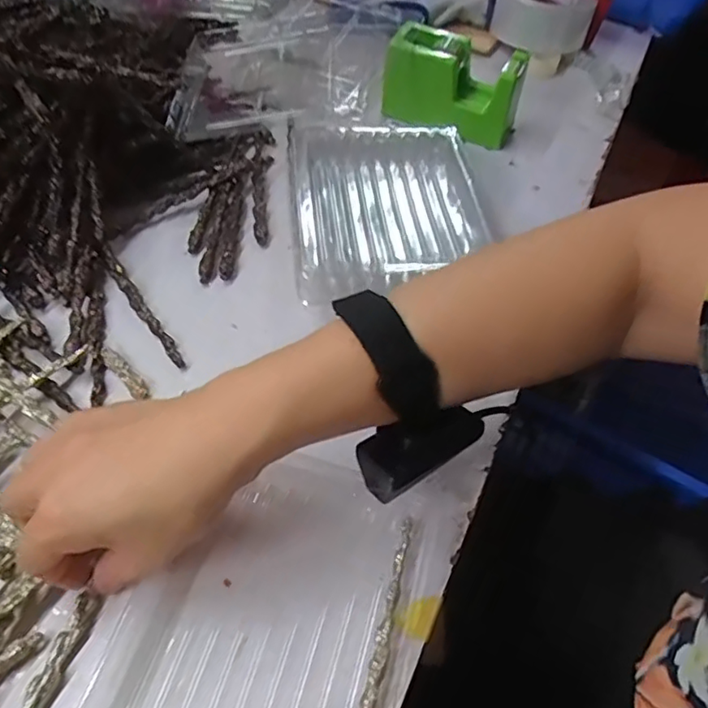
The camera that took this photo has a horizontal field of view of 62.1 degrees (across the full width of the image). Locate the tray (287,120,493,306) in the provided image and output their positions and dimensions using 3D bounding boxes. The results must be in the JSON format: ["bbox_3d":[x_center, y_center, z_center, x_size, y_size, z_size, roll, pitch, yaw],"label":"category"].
[{"bbox_3d":[0.026,-0.123,0.489,0.154,0.049,0.160,-5,53,-7],"label":"tray"}]

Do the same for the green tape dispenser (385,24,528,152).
[{"bbox_3d":[0.097,-0.264,0.578,0.127,0.080,0.047,26,56,15],"label":"green tape dispenser"}]

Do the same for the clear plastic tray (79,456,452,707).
[{"bbox_3d":[-0.041,0.143,0.314,0.147,0.019,0.187,21,56,10],"label":"clear plastic tray"}]

